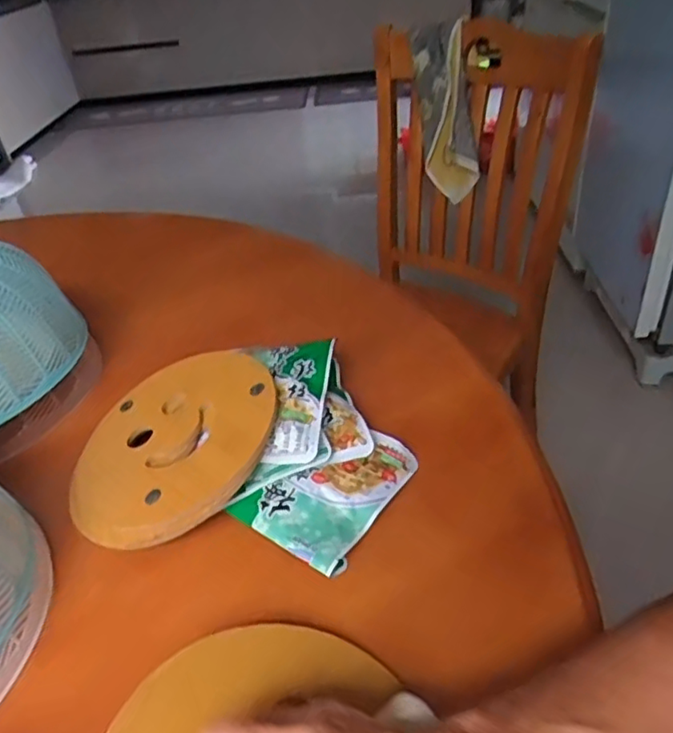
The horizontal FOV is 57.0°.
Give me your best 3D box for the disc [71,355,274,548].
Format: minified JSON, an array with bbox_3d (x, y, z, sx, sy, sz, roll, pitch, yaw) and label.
[{"bbox_3d":[-0.122,0.053,0.467,0.158,0.009,0.167,-15,42,14],"label":"disc"}]

